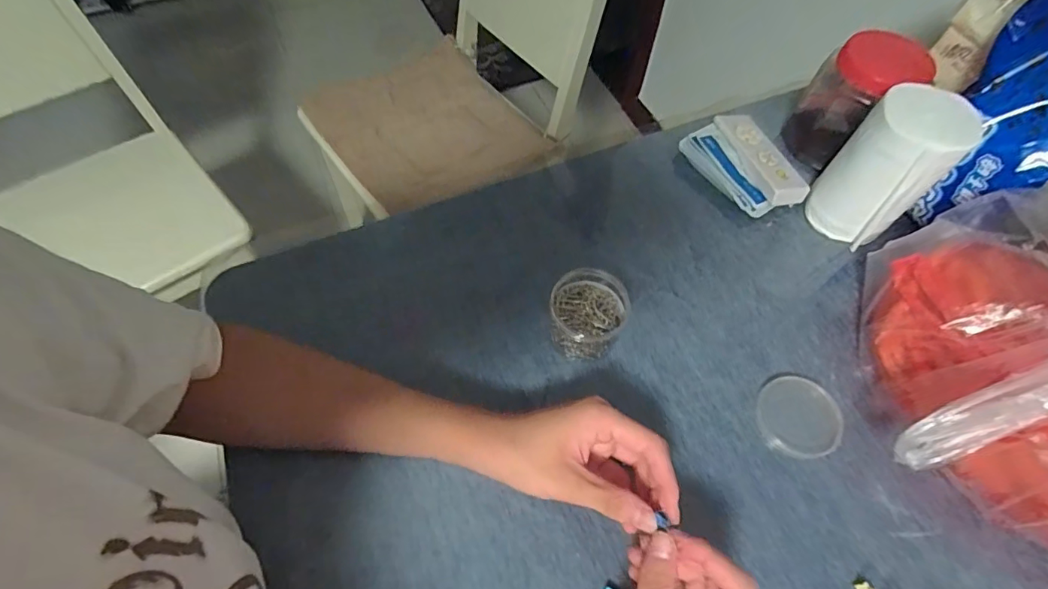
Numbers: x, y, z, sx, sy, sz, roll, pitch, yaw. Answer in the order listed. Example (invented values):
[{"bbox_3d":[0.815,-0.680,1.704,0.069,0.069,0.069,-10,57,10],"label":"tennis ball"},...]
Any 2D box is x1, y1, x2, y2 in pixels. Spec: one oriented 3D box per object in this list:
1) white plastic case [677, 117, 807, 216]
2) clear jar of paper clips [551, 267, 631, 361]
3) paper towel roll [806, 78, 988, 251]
[{"bbox_3d":[0.246,-0.147,0.541,0.093,0.028,0.126,-22,64,-14],"label":"white plastic case"},{"bbox_3d":[0.058,0.014,0.432,0.065,0.041,0.077,41,67,18],"label":"clear jar of paper clips"},{"bbox_3d":[0.346,-0.121,0.469,0.070,0.137,0.082,-39,69,-21],"label":"paper towel roll"}]

